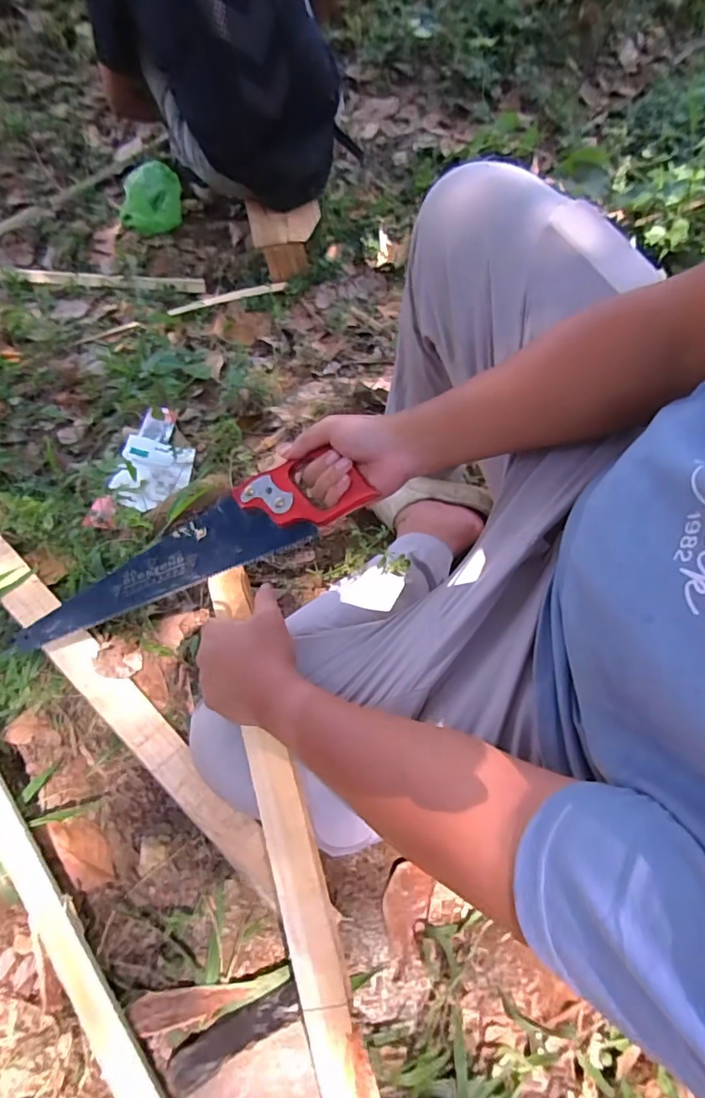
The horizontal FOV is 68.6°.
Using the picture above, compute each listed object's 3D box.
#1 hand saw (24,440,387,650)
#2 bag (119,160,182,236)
[{"bbox_3d":[-0.194,0.006,0.584,0.445,0.016,0.082,-24,74,12],"label":"hand saw"},{"bbox_3d":[-0.618,-1.058,1.572,0.209,0.144,0.096,-23,74,-4],"label":"bag"}]

